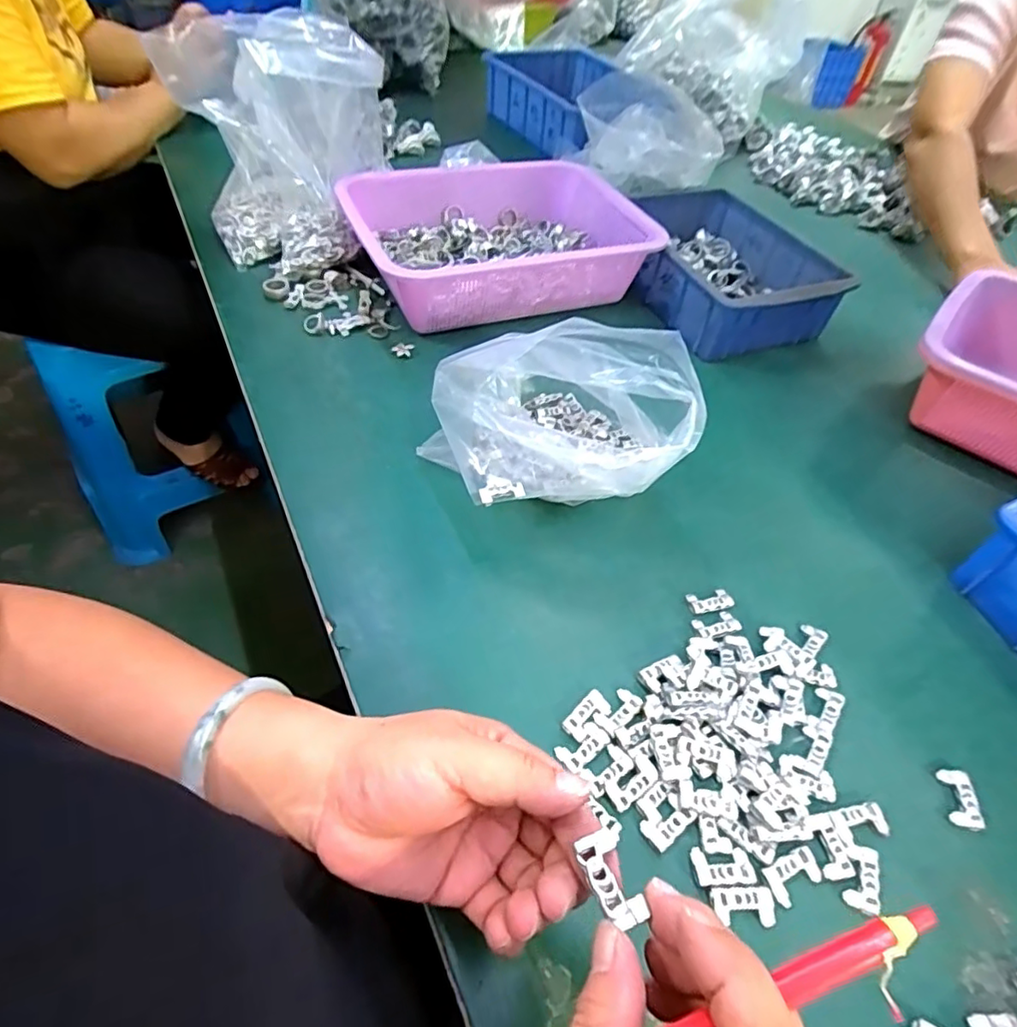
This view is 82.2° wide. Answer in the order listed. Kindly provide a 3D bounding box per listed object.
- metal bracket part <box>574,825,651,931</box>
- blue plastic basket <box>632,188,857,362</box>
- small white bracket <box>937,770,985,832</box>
[{"bbox_3d":[0.036,0.127,0.202,0.015,0.004,0.028,-13,49,-16],"label":"metal bracket part"},{"bbox_3d":[0.235,-0.284,0.666,0.174,0.071,0.256,-11,52,-15],"label":"blue plastic basket"},{"bbox_3d":[0.256,0.162,0.330,0.017,0.007,0.031,8,49,1],"label":"small white bracket"}]

